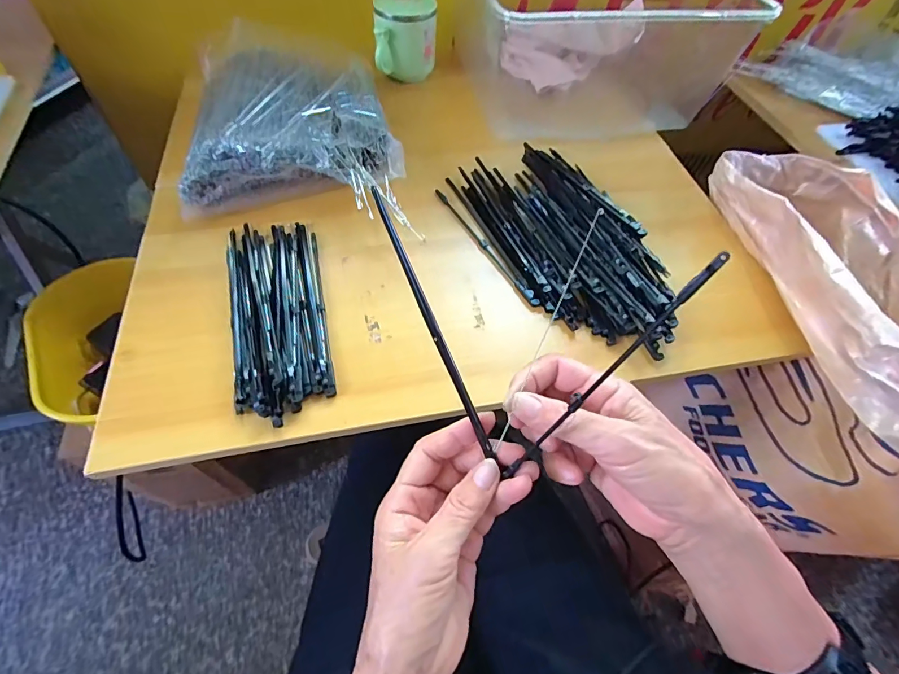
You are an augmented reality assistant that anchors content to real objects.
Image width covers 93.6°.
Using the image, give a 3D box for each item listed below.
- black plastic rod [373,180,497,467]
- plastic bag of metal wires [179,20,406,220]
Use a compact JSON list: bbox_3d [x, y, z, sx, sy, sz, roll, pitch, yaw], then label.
[{"bbox_3d":[-0.009,-0.007,0.243,0.006,0.004,0.163,-26,96,-20],"label":"black plastic rod"},{"bbox_3d":[-0.161,-0.238,0.458,0.209,0.061,0.274,-3,58,-7],"label":"plastic bag of metal wires"}]

